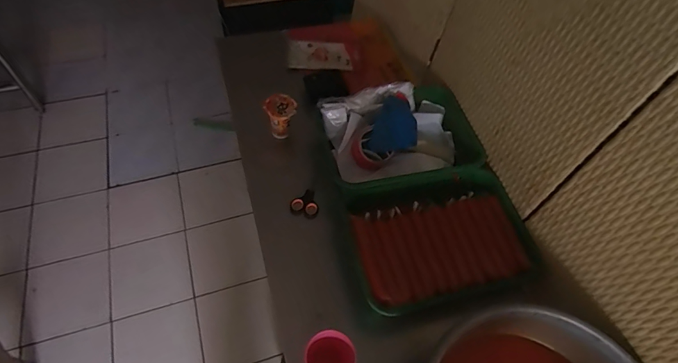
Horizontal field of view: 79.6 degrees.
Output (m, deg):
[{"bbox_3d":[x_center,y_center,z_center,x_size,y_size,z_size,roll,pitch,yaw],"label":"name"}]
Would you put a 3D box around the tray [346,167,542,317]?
[{"bbox_3d":[0.202,0.096,0.801,0.348,0.056,0.237,-8,58,-9],"label":"tray"}]

